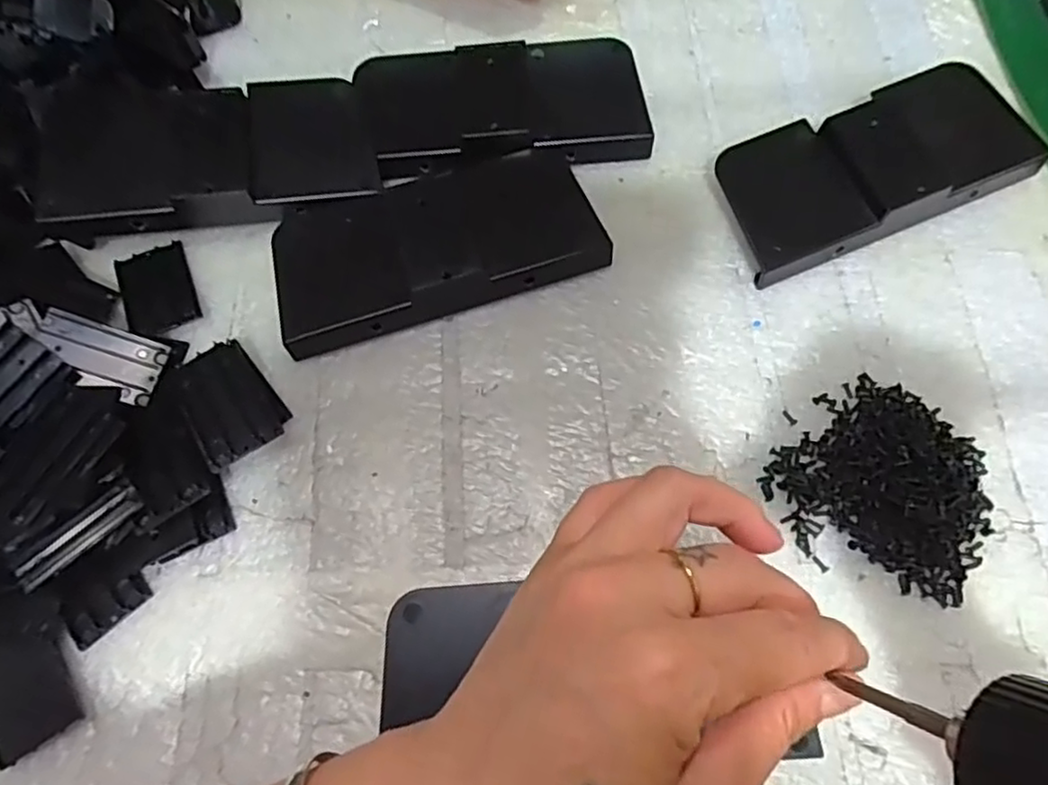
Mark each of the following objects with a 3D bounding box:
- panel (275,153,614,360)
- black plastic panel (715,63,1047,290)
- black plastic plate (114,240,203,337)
[{"bbox_3d":[-0.044,-0.075,0.341,0.163,0.031,0.069,-17,69,-4],"label":"panel"},{"bbox_3d":[0.180,-0.117,0.349,0.159,0.034,0.074,-23,70,-6],"label":"black plastic panel"},{"bbox_3d":[-0.190,-0.053,0.349,0.034,0.007,0.052,-24,70,-7],"label":"black plastic plate"}]

